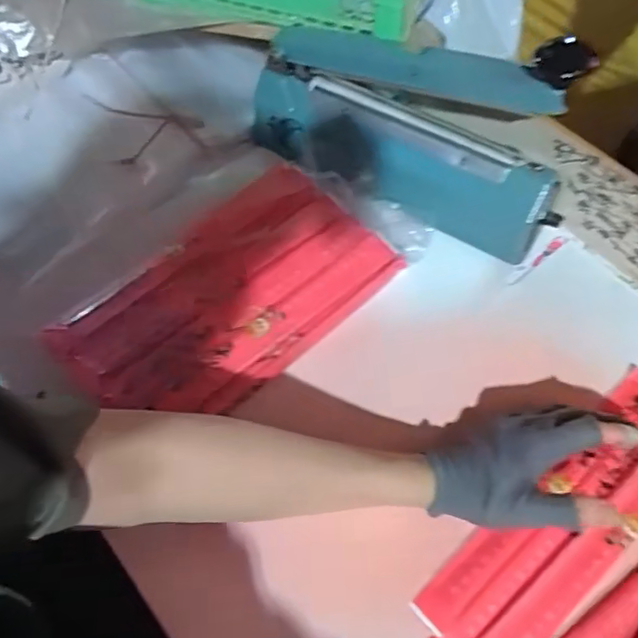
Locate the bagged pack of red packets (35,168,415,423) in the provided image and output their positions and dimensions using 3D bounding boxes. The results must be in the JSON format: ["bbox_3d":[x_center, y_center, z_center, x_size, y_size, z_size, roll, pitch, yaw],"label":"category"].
[{"bbox_3d":[-0.078,-0.019,0.505,0.267,0.022,0.159,-41,70,-19],"label":"bagged pack of red packets"}]

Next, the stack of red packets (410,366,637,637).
[{"bbox_3d":[0.195,0.147,0.444,0.287,0.017,0.081,-36,68,-17],"label":"stack of red packets"}]

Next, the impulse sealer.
[{"bbox_3d":[0.070,-0.176,0.518,0.310,0.169,0.093,24,65,12],"label":"impulse sealer"}]

